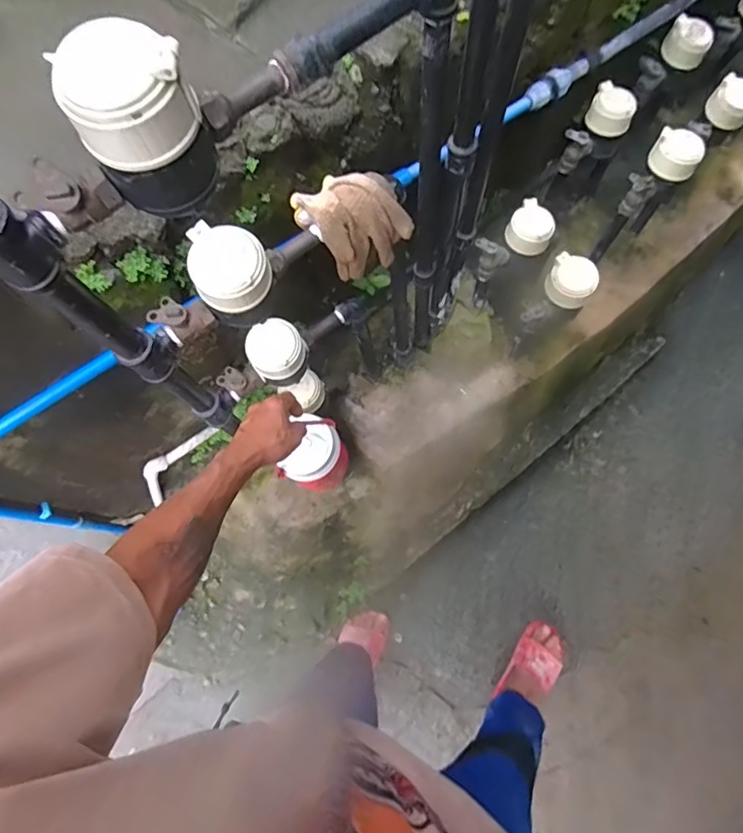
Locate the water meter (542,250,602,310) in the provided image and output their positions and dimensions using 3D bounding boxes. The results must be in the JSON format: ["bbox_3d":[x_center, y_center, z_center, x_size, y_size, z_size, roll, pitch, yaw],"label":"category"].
[{"bbox_3d":[0.354,-0.237,0.903,0.085,0.056,0.070,24,78,8],"label":"water meter"}]

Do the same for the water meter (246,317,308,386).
[{"bbox_3d":[-0.144,-0.100,0.787,0.084,0.081,0.079,0,76,2],"label":"water meter"}]

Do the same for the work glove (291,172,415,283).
[{"bbox_3d":[-0.030,-0.254,0.660,0.106,0.095,0.126,-41,78,-8],"label":"work glove"}]

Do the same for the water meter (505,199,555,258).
[{"bbox_3d":[0.305,-0.361,0.977,0.087,0.051,0.088,0,76,2],"label":"water meter"}]

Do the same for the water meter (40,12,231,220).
[{"bbox_3d":[-0.156,-0.208,0.369,0.088,0.104,0.075,-3,76,1],"label":"water meter"}]

